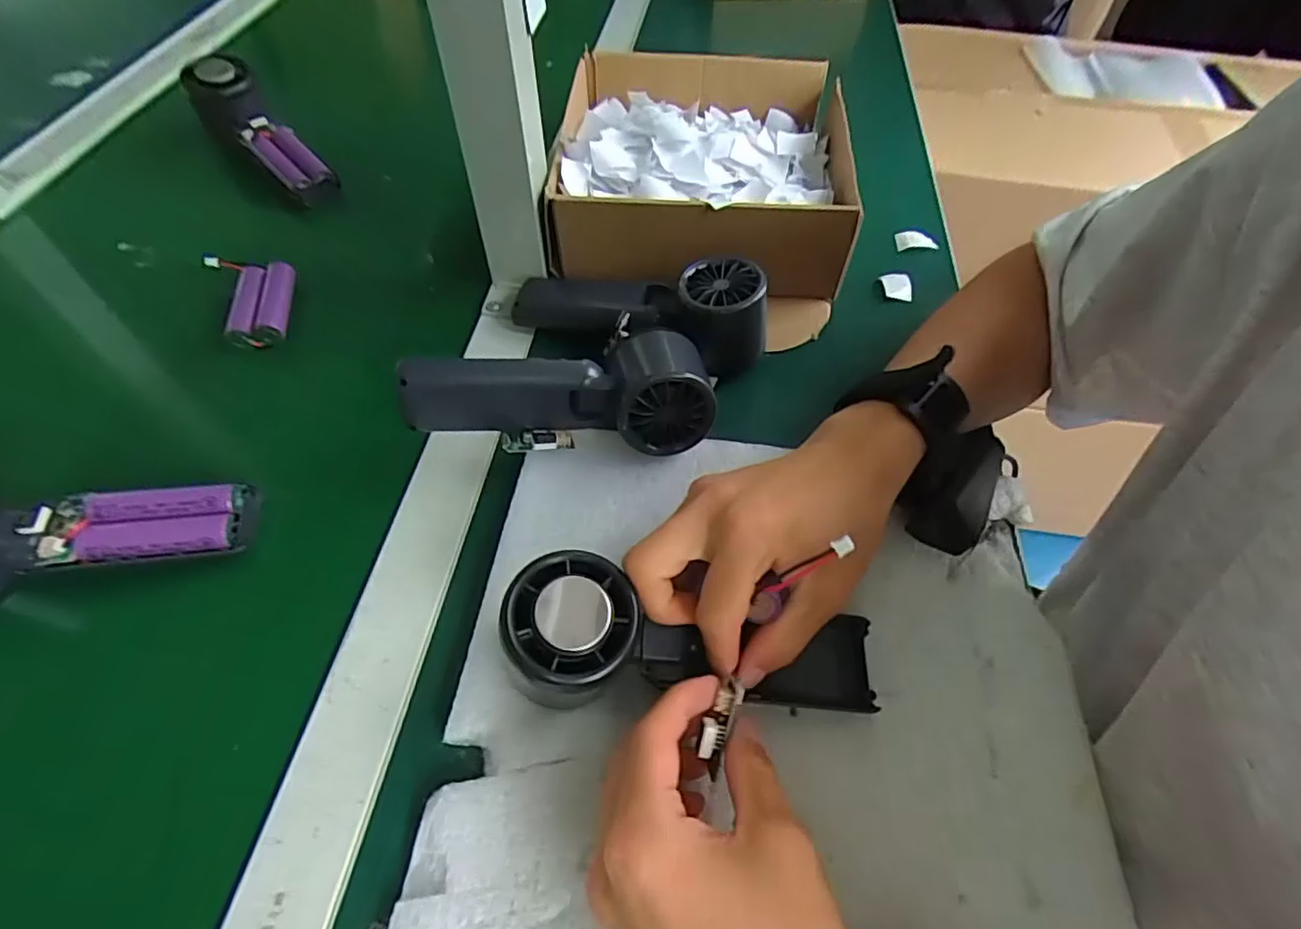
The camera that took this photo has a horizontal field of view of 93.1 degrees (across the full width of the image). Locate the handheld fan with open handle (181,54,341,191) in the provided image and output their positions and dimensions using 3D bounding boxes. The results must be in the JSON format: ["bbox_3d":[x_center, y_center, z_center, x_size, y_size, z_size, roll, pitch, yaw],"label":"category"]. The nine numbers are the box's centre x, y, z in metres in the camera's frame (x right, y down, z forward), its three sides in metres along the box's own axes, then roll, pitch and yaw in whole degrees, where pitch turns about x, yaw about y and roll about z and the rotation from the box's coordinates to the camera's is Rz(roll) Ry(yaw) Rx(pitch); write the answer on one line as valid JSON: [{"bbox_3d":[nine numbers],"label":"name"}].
[{"bbox_3d":[-0.323,-0.280,0.514,0.158,0.040,0.045,42,62,7],"label":"handheld fan with open handle"}]

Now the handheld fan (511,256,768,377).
[{"bbox_3d":[-0.009,-0.103,0.392,0.162,0.057,0.064,21,57,11],"label":"handheld fan"}]

